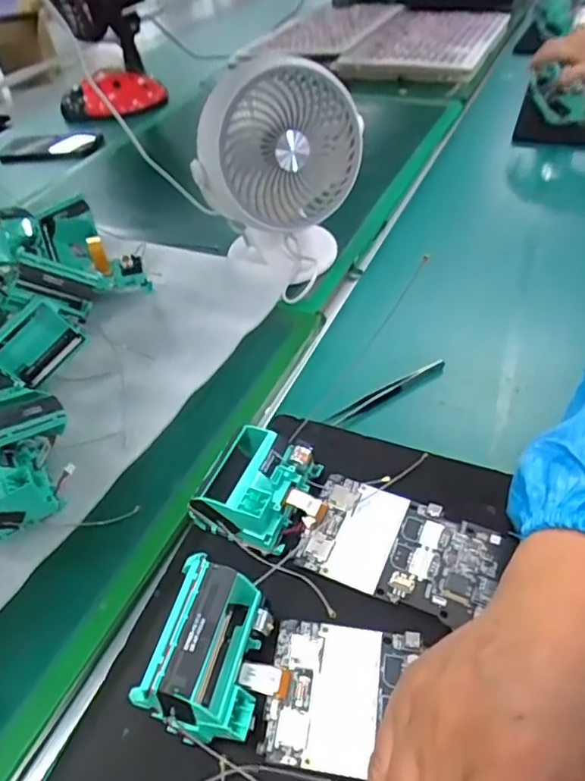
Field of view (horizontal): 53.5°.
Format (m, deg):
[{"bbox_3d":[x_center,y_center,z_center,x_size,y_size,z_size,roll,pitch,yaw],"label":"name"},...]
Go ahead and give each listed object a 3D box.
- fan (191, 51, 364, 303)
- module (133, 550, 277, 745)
[{"bbox_3d":[-0.011,-0.195,0.540,0.148,0.199,0.098,-13,40,-6],"label":"fan"},{"bbox_3d":[-0.038,0.126,0.272,0.043,0.057,0.072,4,46,12],"label":"module"}]

